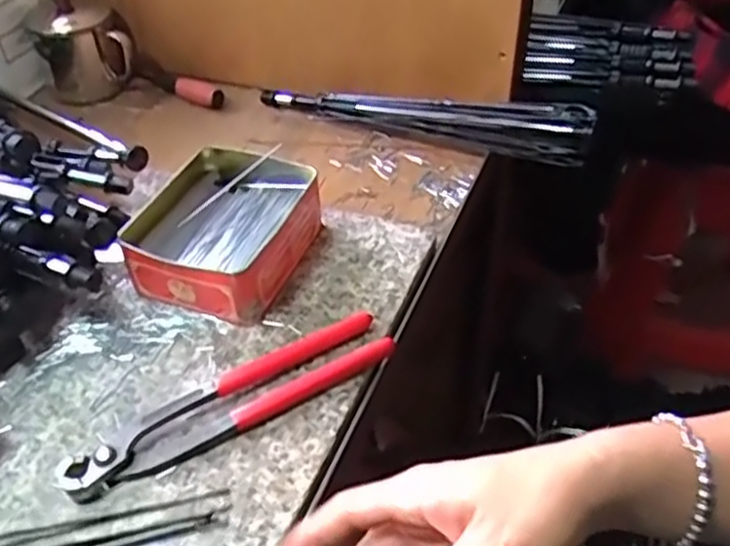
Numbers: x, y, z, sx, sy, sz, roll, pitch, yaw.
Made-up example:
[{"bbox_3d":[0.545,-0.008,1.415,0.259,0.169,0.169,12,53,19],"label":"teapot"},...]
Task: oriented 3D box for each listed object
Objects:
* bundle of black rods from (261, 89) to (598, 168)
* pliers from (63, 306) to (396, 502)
[{"bbox_3d":[0.042,-0.147,0.638,0.313,0.051,0.039,20,48,22],"label":"bundle of black rods"},{"bbox_3d":[-0.078,0.073,0.418,0.195,0.015,0.042,-24,47,-21],"label":"pliers"}]

